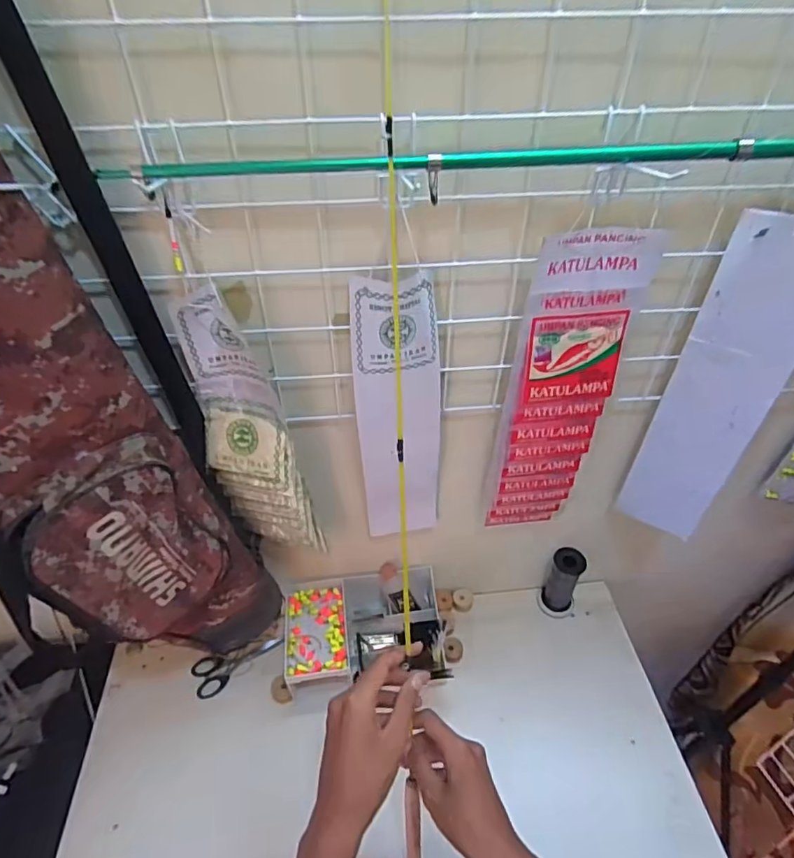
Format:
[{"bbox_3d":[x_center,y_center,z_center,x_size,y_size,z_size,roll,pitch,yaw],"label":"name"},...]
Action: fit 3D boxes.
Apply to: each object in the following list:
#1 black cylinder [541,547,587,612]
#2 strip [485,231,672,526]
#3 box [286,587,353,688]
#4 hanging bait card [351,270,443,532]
[{"bbox_3d":[0.271,0.247,0.858,0.051,0.118,0.046,19,46,20],"label":"black cylinder"},{"bbox_3d":[0.183,-0.020,0.594,0.117,0.398,0.026,-2,42,-1],"label":"strip"},{"bbox_3d":[-0.120,0.315,0.789,0.089,0.065,0.147,-6,43,-5],"label":"box"},{"bbox_3d":[0.004,-0.007,0.583,0.093,0.336,0.027,-6,43,-6],"label":"hanging bait card"}]

